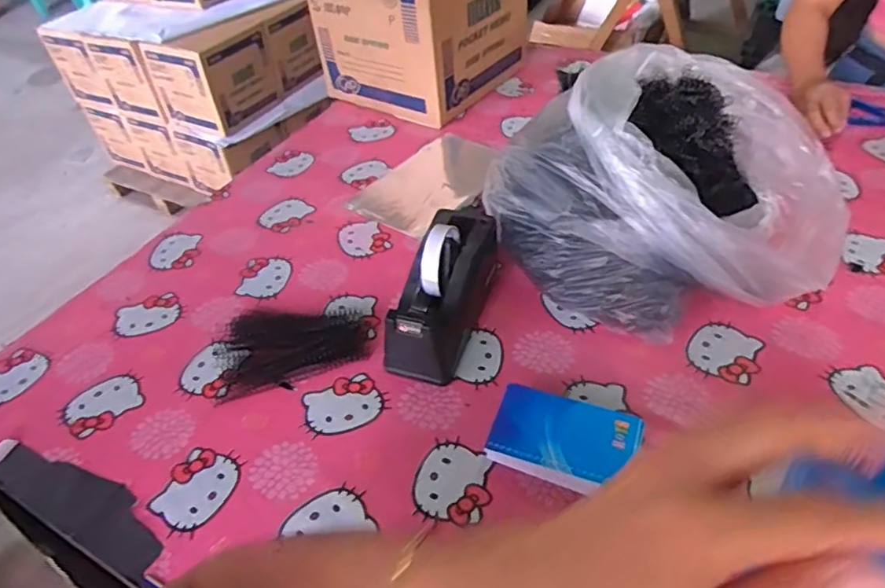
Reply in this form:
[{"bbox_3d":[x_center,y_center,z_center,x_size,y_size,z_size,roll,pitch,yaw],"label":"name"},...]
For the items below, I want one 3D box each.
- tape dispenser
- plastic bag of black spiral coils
[{"bbox_3d":[-0.001,-0.010,0.669,0.077,0.112,0.219,12,46,20],"label":"tape dispenser"},{"bbox_3d":[0.262,-0.123,0.694,0.376,0.217,0.266,-11,43,-4],"label":"plastic bag of black spiral coils"}]

